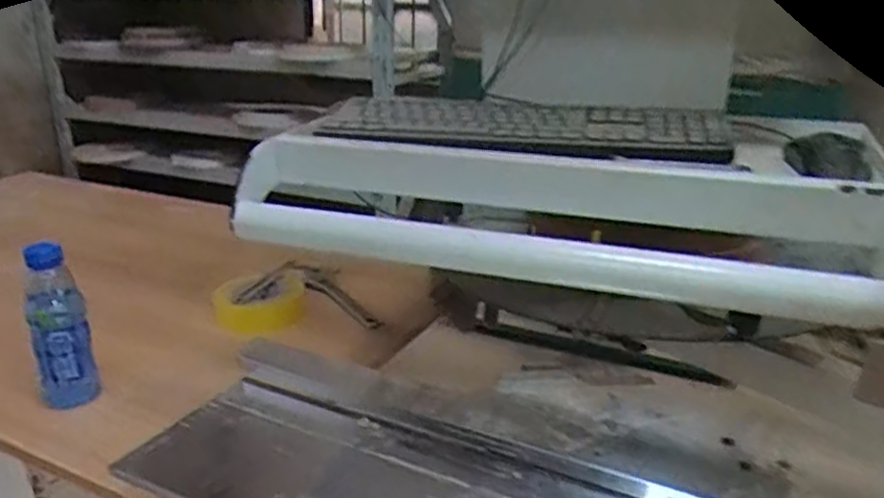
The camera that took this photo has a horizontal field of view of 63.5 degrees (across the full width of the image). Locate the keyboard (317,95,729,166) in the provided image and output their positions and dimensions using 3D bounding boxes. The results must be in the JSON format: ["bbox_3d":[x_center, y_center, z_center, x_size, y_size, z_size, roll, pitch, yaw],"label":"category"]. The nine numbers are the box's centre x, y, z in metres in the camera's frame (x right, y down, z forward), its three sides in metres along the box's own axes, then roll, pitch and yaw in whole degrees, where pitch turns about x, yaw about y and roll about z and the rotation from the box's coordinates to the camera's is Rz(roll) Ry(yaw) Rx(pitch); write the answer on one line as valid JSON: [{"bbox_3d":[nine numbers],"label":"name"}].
[{"bbox_3d":[0.075,-0.133,0.754,0.425,0.019,0.139,6,32,14],"label":"keyboard"}]

